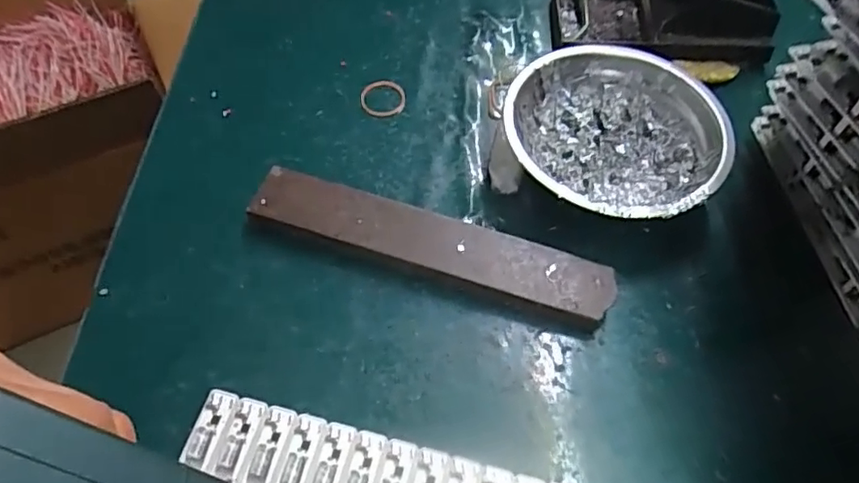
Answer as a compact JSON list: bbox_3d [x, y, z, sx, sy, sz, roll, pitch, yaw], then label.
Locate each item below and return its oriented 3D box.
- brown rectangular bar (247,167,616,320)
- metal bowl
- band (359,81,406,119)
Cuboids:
[{"bbox_3d":[-0.001,0.001,0.326,0.200,0.018,0.034,16,59,10],"label":"brown rectangular bar"},{"bbox_3d":[0.106,-0.058,0.346,0.122,0.038,0.120,0,58,0],"label":"metal bowl"},{"bbox_3d":[-0.032,-0.098,0.396,0.030,0.005,0.034,-3,58,-3],"label":"band"}]

